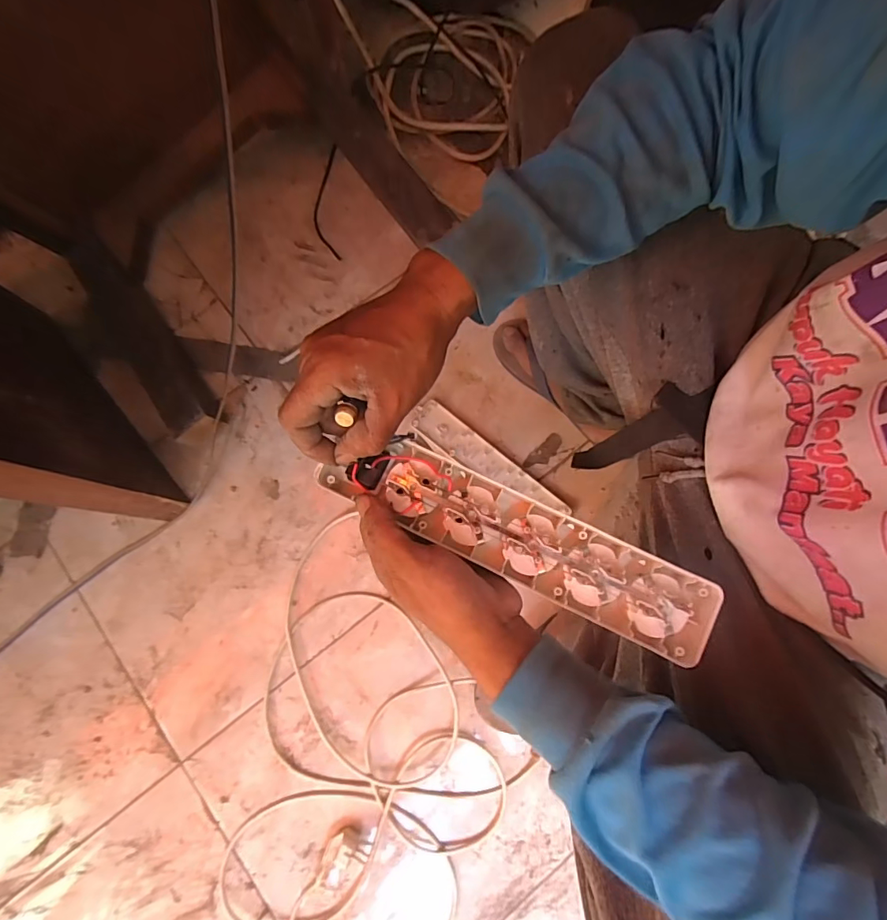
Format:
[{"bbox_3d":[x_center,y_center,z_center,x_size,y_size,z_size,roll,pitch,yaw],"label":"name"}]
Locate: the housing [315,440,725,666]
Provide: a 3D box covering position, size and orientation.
[{"bbox_3d":[0.049,0.051,0.321,0.265,0.027,0.056,25,79,6],"label":"housing"}]

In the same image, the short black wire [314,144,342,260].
[{"bbox_3d":[-0.200,-0.436,0.795,0.043,0.019,0.214,-4,77,-1],"label":"short black wire"}]

